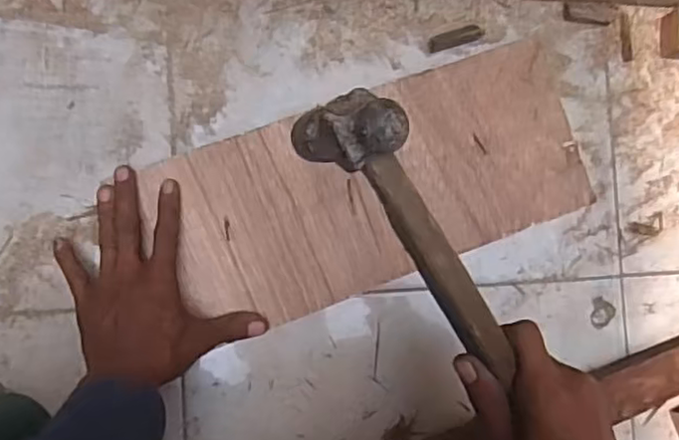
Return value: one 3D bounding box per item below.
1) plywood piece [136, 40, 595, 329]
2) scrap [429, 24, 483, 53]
[{"bbox_3d":[0.034,-0.028,0.562,0.362,0.008,0.157,-19,89,-7],"label":"plywood piece"},{"bbox_3d":[0.103,-0.161,0.578,0.047,0.016,0.015,-15,88,8],"label":"scrap"}]

